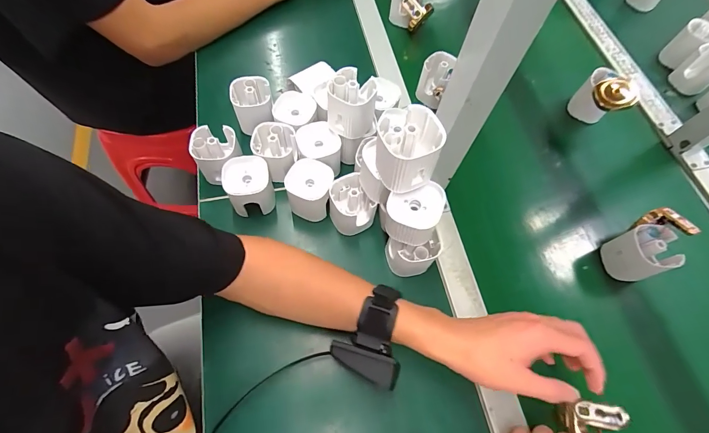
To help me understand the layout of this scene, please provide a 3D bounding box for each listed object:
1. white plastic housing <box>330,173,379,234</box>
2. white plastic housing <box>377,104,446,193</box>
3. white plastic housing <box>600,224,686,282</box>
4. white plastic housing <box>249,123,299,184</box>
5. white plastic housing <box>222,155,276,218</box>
[{"bbox_3d":[-0.005,-0.013,0.446,0.053,0.063,0.057,-29,69,-15],"label":"white plastic housing"},{"bbox_3d":[0.048,-0.062,0.333,0.059,0.072,0.058,2,65,-3],"label":"white plastic housing"},{"bbox_3d":[0.361,0.048,0.439,0.062,0.054,0.057,-16,67,-11],"label":"white plastic housing"},{"bbox_3d":[-0.106,-0.083,0.469,0.058,0.055,0.066,-5,65,-5],"label":"white plastic housing"},{"bbox_3d":[-0.134,-0.036,0.445,0.058,0.058,0.057,-17,67,-10],"label":"white plastic housing"}]

